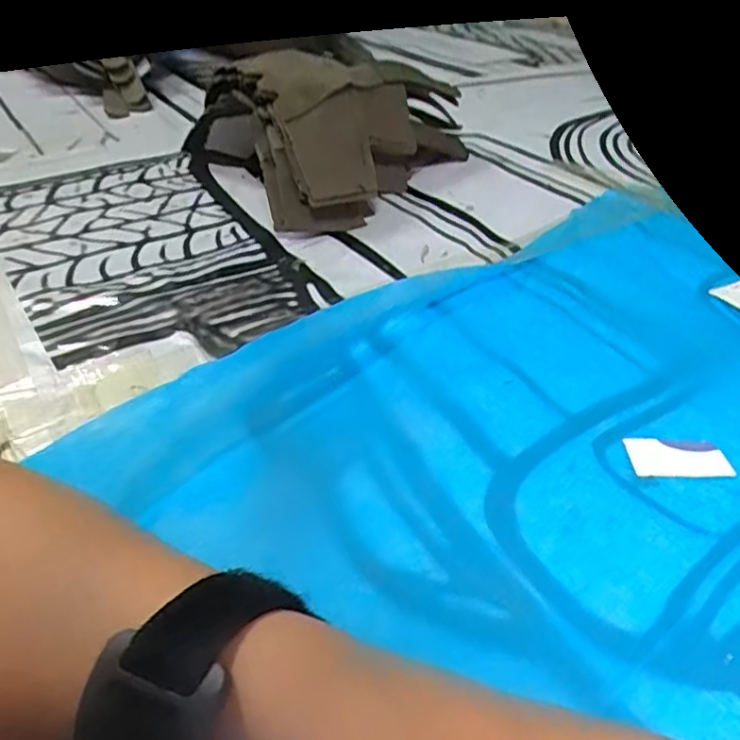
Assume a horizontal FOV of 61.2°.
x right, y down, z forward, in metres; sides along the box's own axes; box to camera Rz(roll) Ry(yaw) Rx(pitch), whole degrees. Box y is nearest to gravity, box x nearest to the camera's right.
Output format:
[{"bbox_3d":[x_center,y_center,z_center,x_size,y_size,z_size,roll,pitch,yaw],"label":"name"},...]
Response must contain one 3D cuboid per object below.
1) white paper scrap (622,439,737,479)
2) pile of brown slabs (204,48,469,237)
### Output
[{"bbox_3d":[0.143,0.040,0.289,0.045,0.004,0.023,-1,38,-2],"label":"white paper scrap"},{"bbox_3d":[-0.006,-0.208,0.513,0.084,0.114,0.234,20,42,23],"label":"pile of brown slabs"}]

